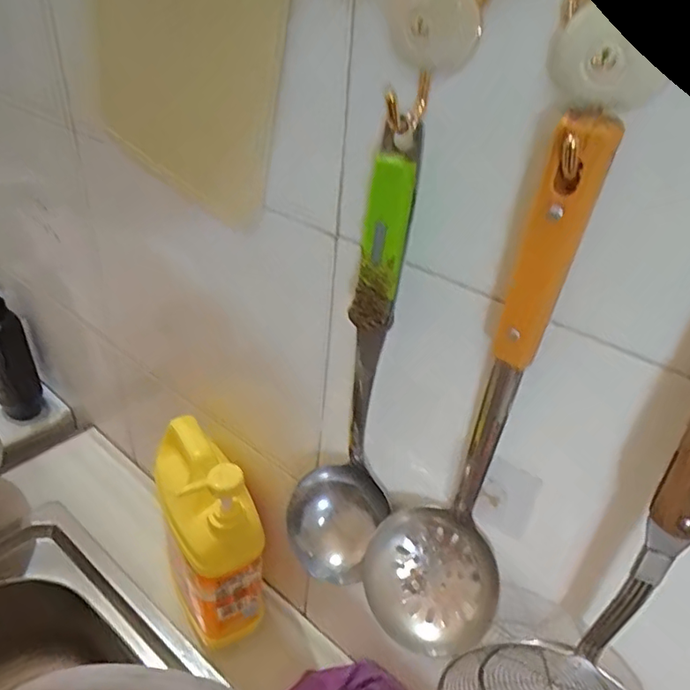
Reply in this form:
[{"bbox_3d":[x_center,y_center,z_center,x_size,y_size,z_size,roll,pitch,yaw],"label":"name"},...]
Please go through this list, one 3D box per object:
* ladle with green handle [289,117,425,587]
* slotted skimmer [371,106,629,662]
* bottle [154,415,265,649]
[{"bbox_3d":[0.004,0.030,0.354,0.074,0.326,0.065,5,34,0],"label":"ladle with green handle"},{"bbox_3d":[0.070,0.051,0.304,0.084,0.334,0.065,11,35,8],"label":"slotted skimmer"},{"bbox_3d":[-0.134,0.168,0.522,0.074,0.207,0.130,-13,38,-24],"label":"bottle"}]

